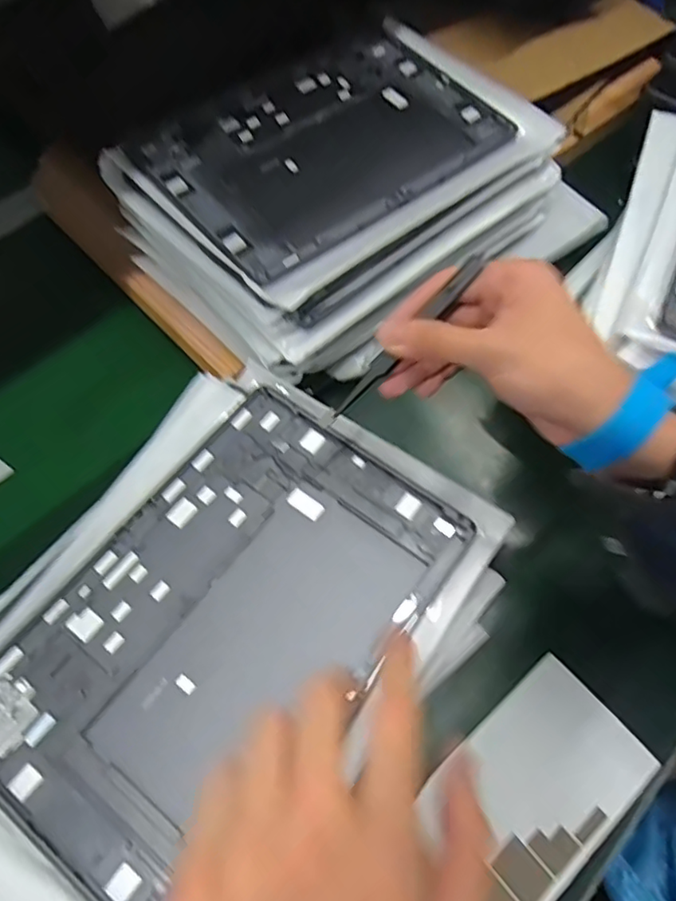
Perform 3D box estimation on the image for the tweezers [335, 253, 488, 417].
[{"bbox_3d":[0.038,-0.061,0.316,0.112,0.006,0.011,-46,66,3],"label":"tweezers"}]

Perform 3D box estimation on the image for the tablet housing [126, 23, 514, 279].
[{"bbox_3d":[-0.006,-0.234,0.448,0.261,0.009,0.159,-38,72,-20],"label":"tablet housing"}]

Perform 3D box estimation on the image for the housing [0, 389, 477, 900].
[{"bbox_3d":[-0.063,0.089,0.325,0.160,0.016,0.251,34,66,19],"label":"housing"}]

